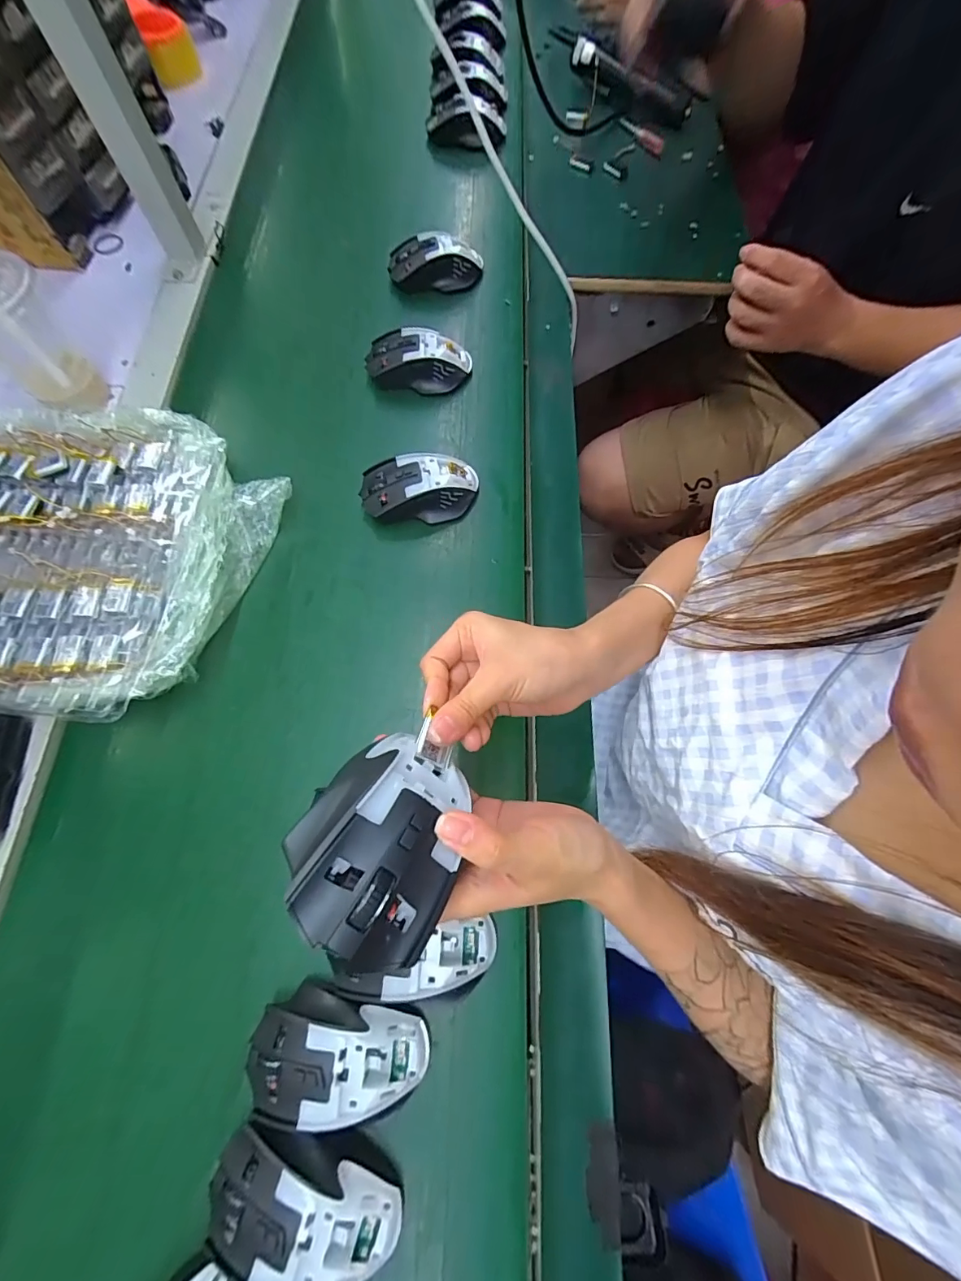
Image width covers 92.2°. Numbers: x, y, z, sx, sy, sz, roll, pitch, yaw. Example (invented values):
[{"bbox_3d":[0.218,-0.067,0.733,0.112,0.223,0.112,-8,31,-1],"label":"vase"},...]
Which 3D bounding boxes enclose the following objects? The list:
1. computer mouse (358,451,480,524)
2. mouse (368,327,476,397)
[{"bbox_3d":[-0.059,-0.153,0.459,0.115,0.036,0.067,-6,70,-3],"label":"computer mouse"},{"bbox_3d":[-0.070,-0.309,0.516,0.116,0.042,0.059,7,70,2],"label":"mouse"}]

